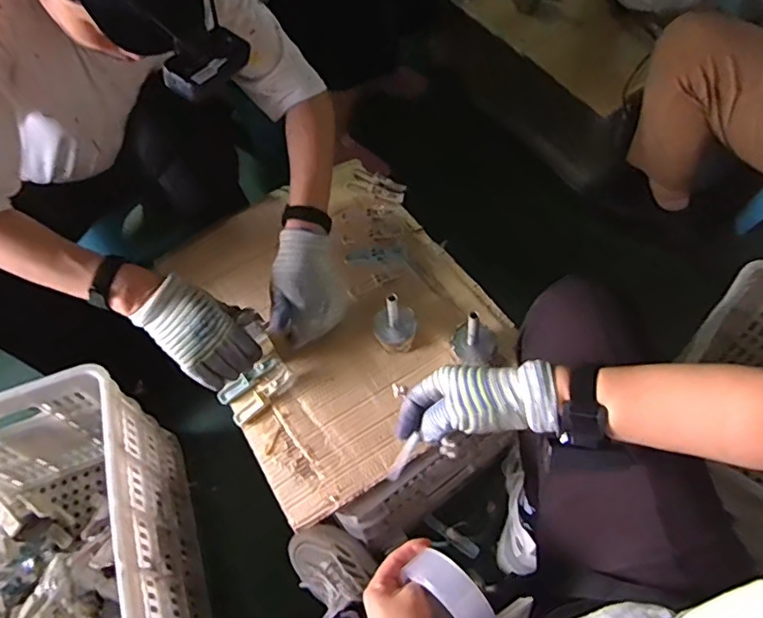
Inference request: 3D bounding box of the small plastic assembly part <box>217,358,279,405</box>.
[{"bbox_3d":[-0.193,0.103,0.796,0.098,0.023,0.021,-37,63,-18],"label":"small plastic assembly part"}]

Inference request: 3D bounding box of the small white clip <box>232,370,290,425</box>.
[{"bbox_3d":[-0.169,0.123,0.779,0.028,0.012,0.098,37,67,23],"label":"small white clip"}]

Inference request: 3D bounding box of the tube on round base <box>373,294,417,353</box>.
[{"bbox_3d":[0.018,0.018,0.779,0.065,0.106,0.056,-2,58,3],"label":"tube on round base"}]

